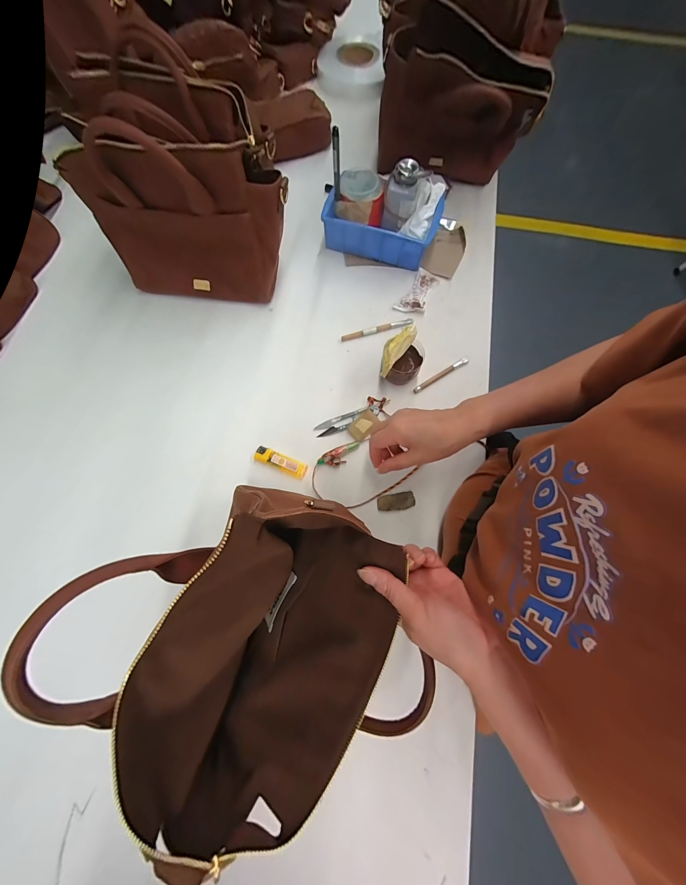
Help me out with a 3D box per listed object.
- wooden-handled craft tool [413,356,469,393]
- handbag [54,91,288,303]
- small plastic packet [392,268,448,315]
[{"bbox_3d":[0.160,-0.110,0.500,0.110,0.008,0.010,-32,76,-11],"label":"wooden-handled craft tool"},{"bbox_3d":[-0.227,-0.324,0.448,0.291,0.218,0.088,6,72,1],"label":"handbag"},{"bbox_3d":[0.136,-0.267,0.548,0.050,0.006,0.101,27,74,7],"label":"small plastic packet"}]

